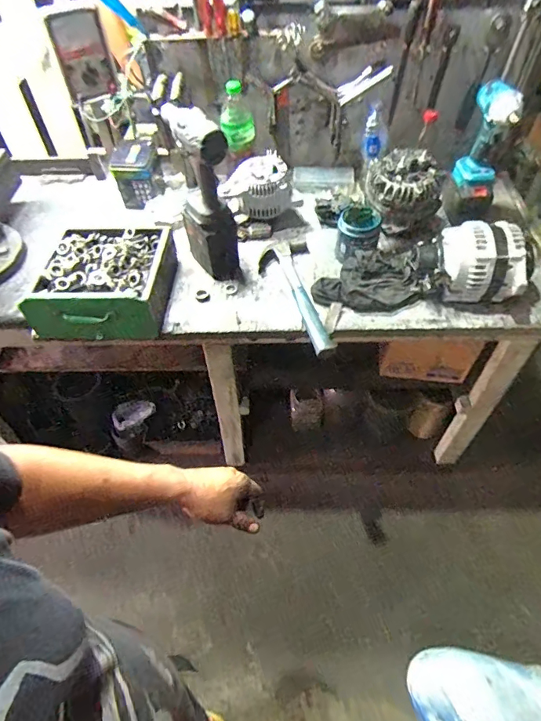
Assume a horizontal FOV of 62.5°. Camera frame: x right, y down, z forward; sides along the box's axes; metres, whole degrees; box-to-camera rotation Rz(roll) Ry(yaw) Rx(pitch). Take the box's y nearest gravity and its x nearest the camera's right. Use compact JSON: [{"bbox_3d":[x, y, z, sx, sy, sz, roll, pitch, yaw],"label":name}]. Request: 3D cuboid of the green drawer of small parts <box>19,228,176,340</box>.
[{"bbox_3d":[-0.346,-0.167,0.933,0.256,0.116,0.242,-1,53,1],"label":"green drawer of small parts"}]

